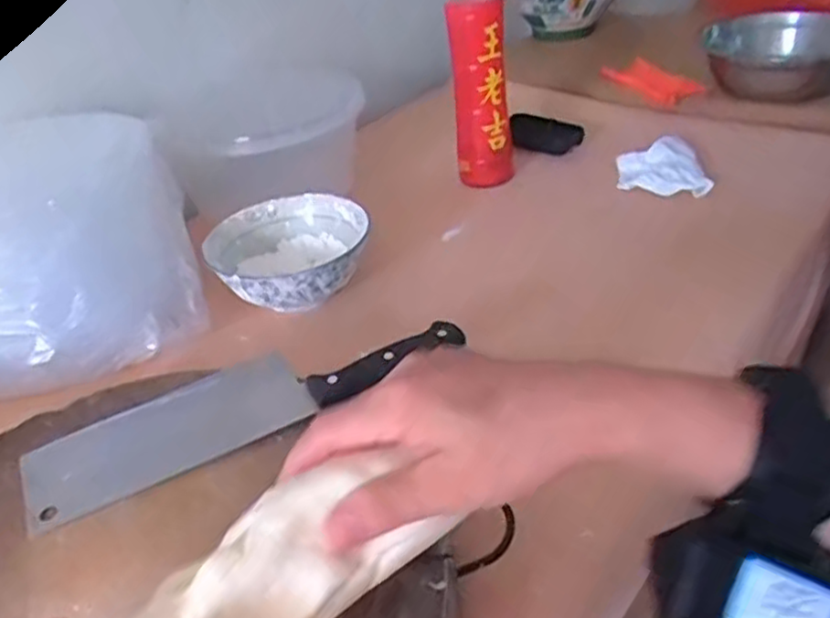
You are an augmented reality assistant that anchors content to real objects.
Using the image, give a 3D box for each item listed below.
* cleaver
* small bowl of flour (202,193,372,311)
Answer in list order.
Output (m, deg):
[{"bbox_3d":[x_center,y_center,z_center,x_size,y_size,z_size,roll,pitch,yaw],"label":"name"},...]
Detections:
[{"bbox_3d":[-0.113,0.057,0.490,0.288,0.019,0.082,-20,36,-17],"label":"cleaver"},{"bbox_3d":[-0.111,-0.051,0.661,0.137,0.049,0.144,-5,34,4],"label":"small bowl of flour"}]

